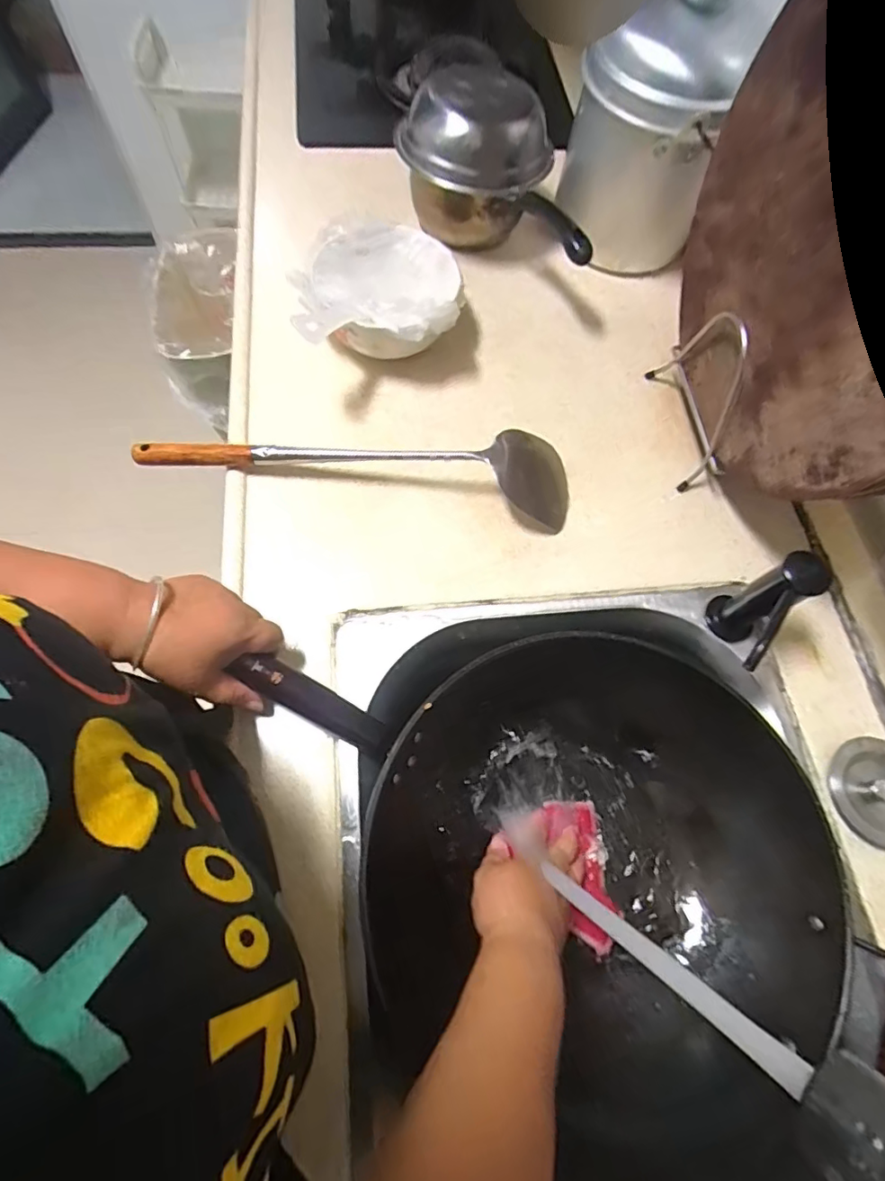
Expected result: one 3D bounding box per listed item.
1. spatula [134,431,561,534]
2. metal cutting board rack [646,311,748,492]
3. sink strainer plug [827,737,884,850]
[{"bbox_3d":[-0.085,-0.136,0.518,0.423,0.050,0.092,7,67,-2],"label":"spatula"},{"bbox_3d":[0.271,-0.210,0.534,0.043,0.142,0.163,-1,68,-5],"label":"metal cutting board rack"},{"bbox_3d":[0.370,0.169,0.443,0.072,0.025,0.088,-13,68,-8],"label":"sink strainer plug"}]

